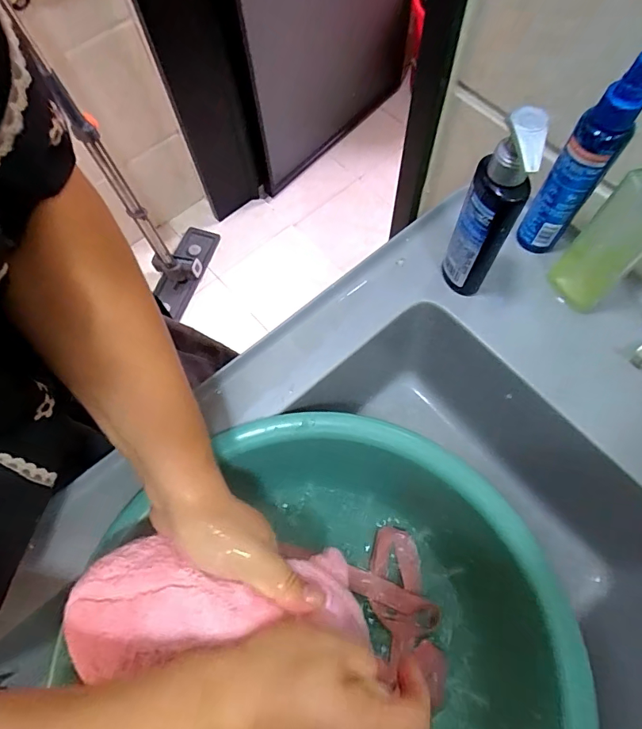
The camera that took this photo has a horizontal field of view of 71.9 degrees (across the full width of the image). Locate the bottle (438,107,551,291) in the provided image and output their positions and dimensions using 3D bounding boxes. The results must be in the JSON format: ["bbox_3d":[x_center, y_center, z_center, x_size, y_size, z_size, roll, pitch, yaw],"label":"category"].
[{"bbox_3d":[0.121,-0.102,0.332,0.038,0.172,0.035,19,71,10],"label":"bottle"}]

